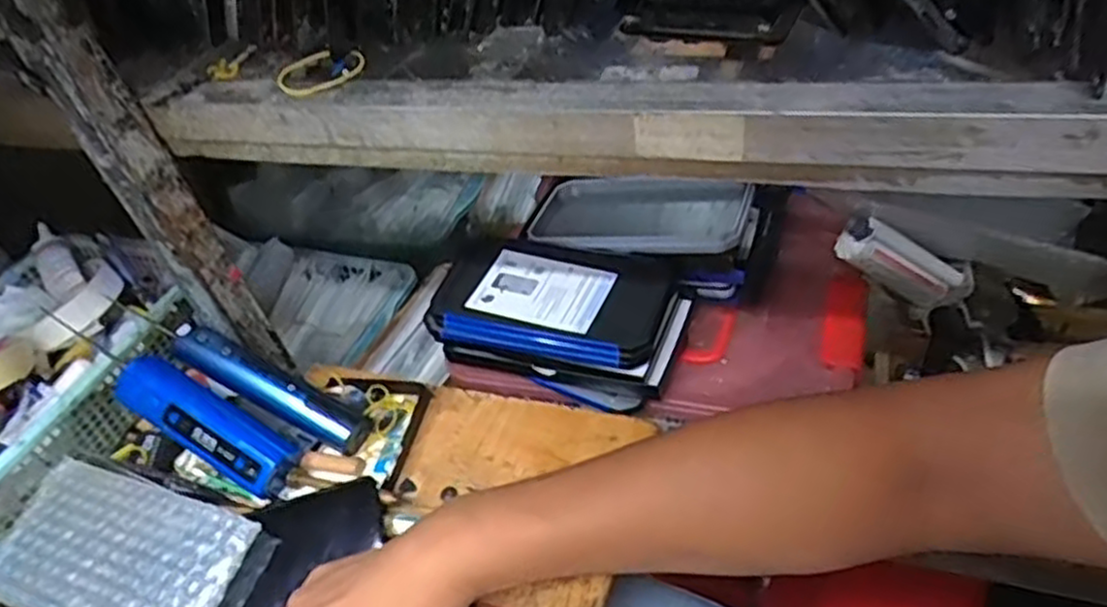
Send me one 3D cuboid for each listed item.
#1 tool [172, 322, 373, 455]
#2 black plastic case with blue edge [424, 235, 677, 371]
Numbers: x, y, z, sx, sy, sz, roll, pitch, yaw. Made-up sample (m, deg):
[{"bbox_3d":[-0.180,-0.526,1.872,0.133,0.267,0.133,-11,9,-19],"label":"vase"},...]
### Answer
[{"bbox_3d":[-0.198,0.057,0.537,0.153,0.027,0.032,27,51,9],"label":"tool"},{"bbox_3d":[-0.003,-0.002,0.585,0.174,0.035,0.099,5,46,20],"label":"black plastic case with blue edge"}]

